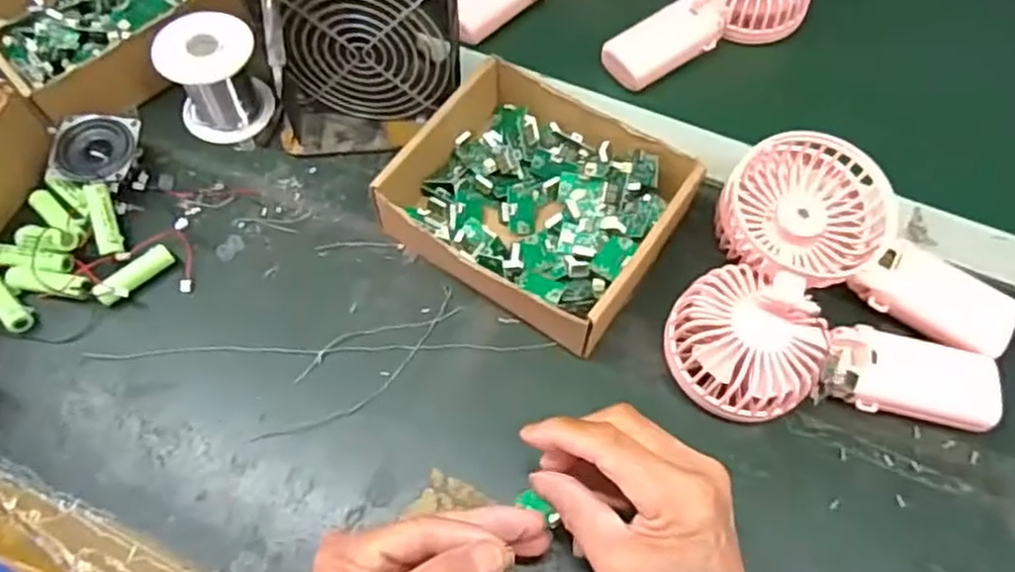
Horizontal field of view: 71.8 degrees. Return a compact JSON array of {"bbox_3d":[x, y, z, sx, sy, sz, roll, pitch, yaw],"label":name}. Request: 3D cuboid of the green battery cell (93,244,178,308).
[{"bbox_3d":[-0.240,-0.006,0.453,0.017,0.015,0.051,38,68,19],"label":"green battery cell"}]

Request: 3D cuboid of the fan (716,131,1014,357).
[{"bbox_3d":[0.217,-0.021,0.415,0.183,0.047,0.087,29,68,-2],"label":"fan"}]

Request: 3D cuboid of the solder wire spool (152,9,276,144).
[{"bbox_3d":[-0.208,-0.149,0.499,0.064,0.065,0.063,-1,63,-1],"label":"solder wire spool"}]

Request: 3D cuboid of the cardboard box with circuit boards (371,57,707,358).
[{"bbox_3d":[0.019,-0.056,0.458,0.169,0.050,0.140,32,66,17],"label":"cardboard box with circuit boards"}]

